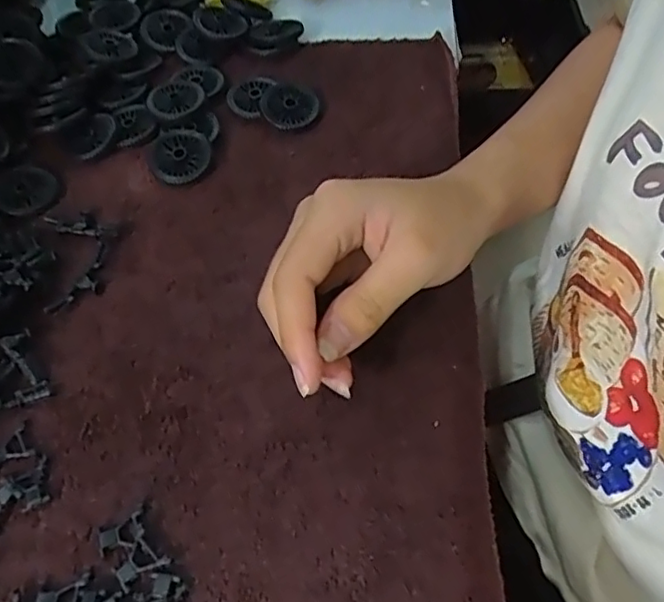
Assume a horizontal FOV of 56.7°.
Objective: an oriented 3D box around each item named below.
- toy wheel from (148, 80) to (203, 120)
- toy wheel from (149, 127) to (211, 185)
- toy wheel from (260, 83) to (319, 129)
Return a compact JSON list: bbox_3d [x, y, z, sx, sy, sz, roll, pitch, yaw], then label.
[{"bbox_3d":[-0.099,-0.129,0.393,0.036,0.008,0.036,-2,54,3],"label":"toy wheel"},{"bbox_3d":[-0.089,-0.085,0.366,0.036,0.010,0.036,0,70,-1],"label":"toy wheel"},{"bbox_3d":[-0.027,-0.124,0.388,0.035,0.008,0.035,-2,54,3],"label":"toy wheel"}]

